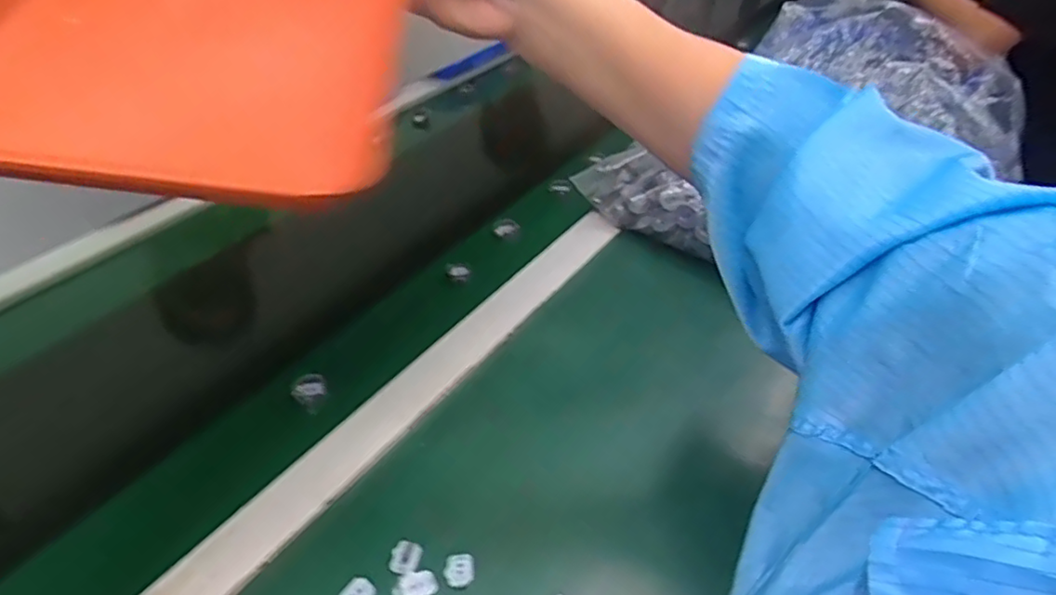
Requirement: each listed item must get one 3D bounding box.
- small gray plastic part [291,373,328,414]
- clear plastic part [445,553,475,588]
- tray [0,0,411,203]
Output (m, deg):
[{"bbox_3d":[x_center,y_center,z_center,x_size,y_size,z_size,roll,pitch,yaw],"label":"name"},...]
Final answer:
[{"bbox_3d":[-0.195,0.085,0.555,0.032,0.015,0.029,29,50,29],"label":"small gray plastic part"},{"bbox_3d":[-0.047,0.187,0.422,0.019,0.007,0.020,-8,42,-8],"label":"clear plastic part"},{"bbox_3d":[-0.136,-0.130,0.266,0.161,0.021,0.253,6,52,-12],"label":"tray"}]

